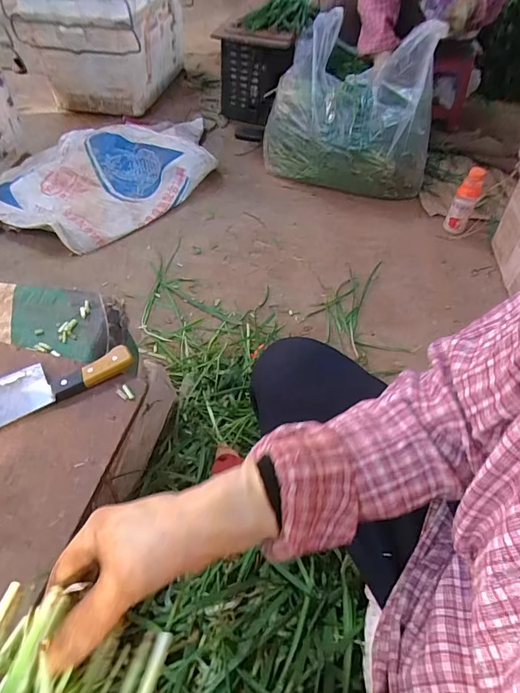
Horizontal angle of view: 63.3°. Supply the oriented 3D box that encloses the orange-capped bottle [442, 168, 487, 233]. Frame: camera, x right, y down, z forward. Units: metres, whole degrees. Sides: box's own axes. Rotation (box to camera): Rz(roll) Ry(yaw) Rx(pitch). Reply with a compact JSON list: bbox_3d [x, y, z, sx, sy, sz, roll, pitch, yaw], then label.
[{"bbox_3d":[0.598,-0.423,1.231,0.064,0.182,0.053,28,56,18],"label":"orange-capped bottle"}]

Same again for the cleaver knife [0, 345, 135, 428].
[{"bbox_3d":[-0.289,0.053,0.499,0.266,0.028,0.070,-24,56,-19],"label":"cleaver knife"}]

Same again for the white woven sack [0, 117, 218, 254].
[{"bbox_3d":[-0.487,-0.597,1.415,0.501,0.135,0.827,38,59,24],"label":"white woven sack"}]

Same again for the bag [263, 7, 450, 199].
[{"bbox_3d":[0.299,-0.752,1.347,0.515,0.402,0.356,23,54,15],"label":"bag"}]

